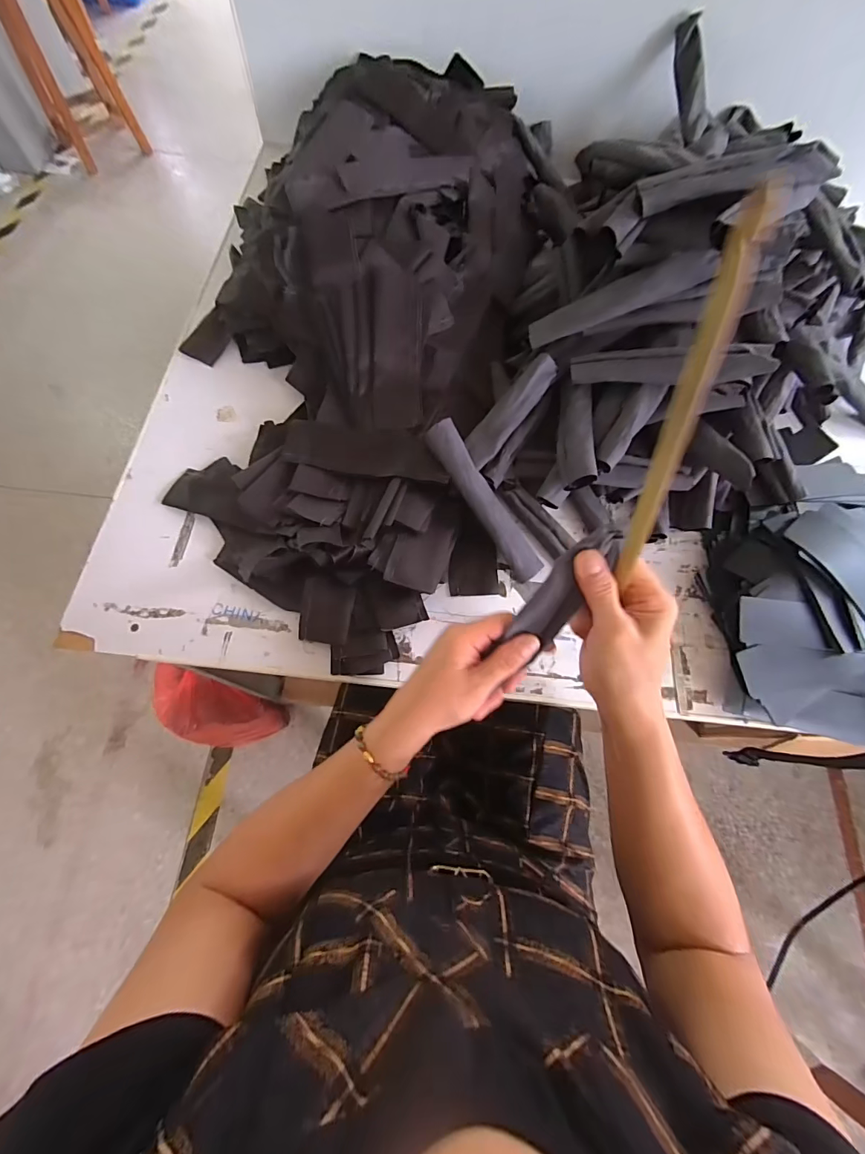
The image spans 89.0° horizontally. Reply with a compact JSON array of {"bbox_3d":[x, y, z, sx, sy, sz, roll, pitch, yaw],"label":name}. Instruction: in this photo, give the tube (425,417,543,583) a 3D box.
[{"bbox_3d":[0.057,-0.079,0.465,0.038,0.019,0.187,-37,98,-15],"label":"tube"}]

